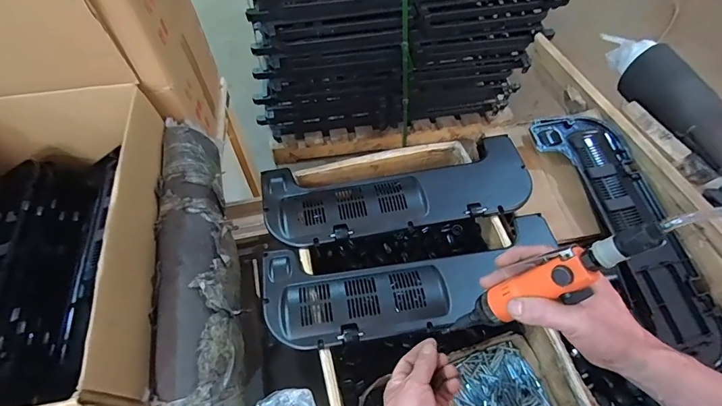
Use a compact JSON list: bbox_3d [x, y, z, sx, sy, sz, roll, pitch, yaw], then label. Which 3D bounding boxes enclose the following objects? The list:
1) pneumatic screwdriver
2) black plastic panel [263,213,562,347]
[{"bbox_3d":[0.182,0.092,0.434,0.035,0.265,0.040,11,52,-32],"label":"pneumatic screwdriver"},{"bbox_3d":[0.081,0.119,0.636,0.455,0.030,0.153,-8,59,-4],"label":"black plastic panel"}]

